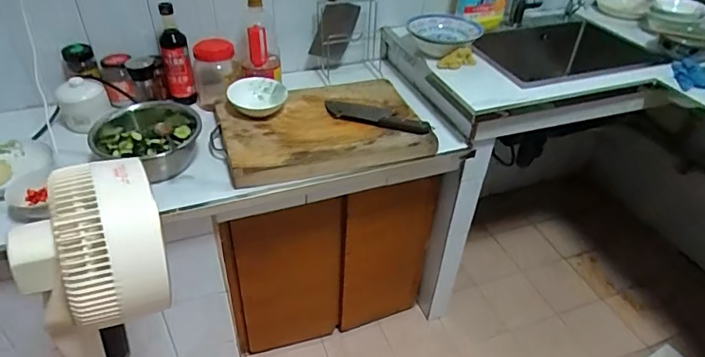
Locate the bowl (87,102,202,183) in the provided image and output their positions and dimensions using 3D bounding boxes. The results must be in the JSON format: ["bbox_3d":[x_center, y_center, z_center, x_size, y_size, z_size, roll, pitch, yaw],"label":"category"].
[{"bbox_3d":[-0.411,-0.077,0.964,0.201,0.073,0.180,-10,40,-15],"label":"bowl"}]

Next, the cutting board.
[{"bbox_3d":[-0.064,-0.121,1.056,0.438,0.047,0.273,-13,48,-18],"label":"cutting board"}]

